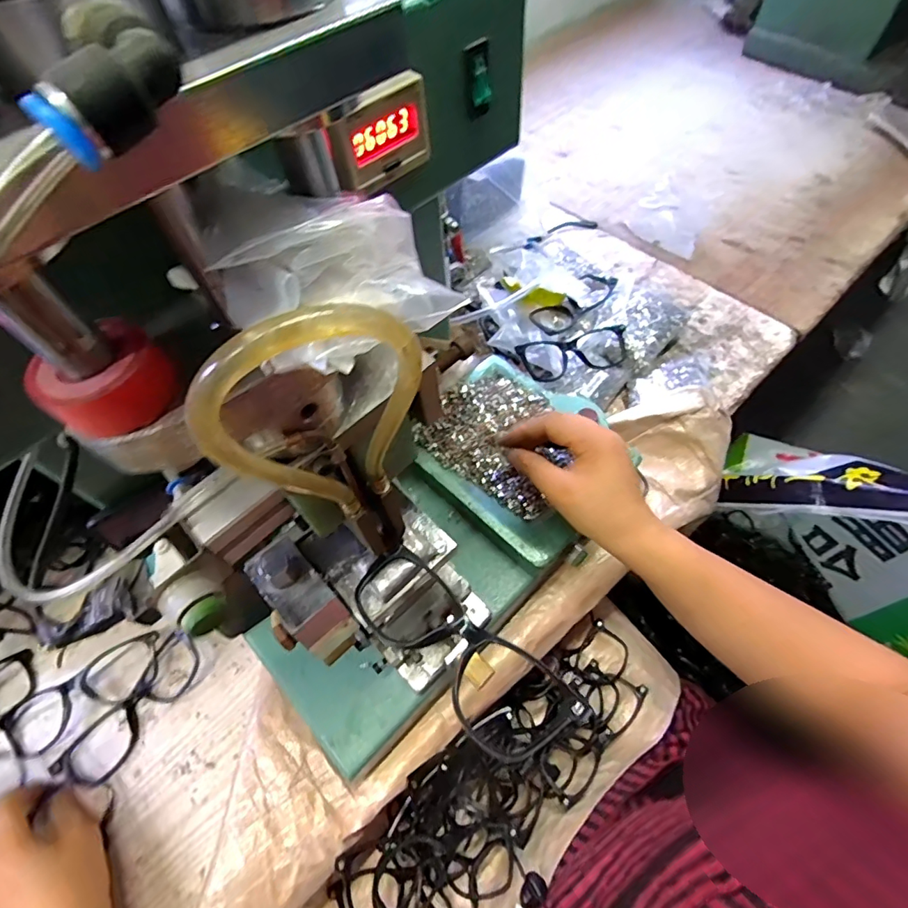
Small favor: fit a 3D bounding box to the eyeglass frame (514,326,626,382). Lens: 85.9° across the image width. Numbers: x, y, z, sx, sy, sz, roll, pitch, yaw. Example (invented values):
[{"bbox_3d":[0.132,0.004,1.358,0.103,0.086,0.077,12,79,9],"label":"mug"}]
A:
[{"bbox_3d":[0.139,-0.119,0.570,0.162,0.031,0.054,-18,59,-27],"label":"eyeglass frame"}]

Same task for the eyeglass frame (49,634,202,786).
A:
[{"bbox_3d":[-0.281,0.226,0.429,0.048,0.015,0.140,34,73,21],"label":"eyeglass frame"}]

